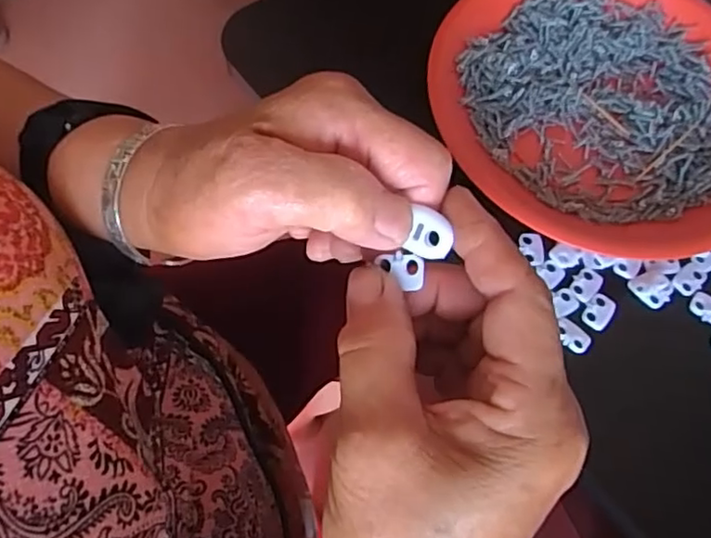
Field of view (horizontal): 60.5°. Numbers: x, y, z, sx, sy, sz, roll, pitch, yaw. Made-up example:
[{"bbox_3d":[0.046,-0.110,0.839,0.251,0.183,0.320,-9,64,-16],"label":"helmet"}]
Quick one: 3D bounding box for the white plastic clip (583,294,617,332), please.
[{"bbox_3d":[0.123,0.022,0.306,0.013,0.004,0.019,30,72,8],"label":"white plastic clip"}]

